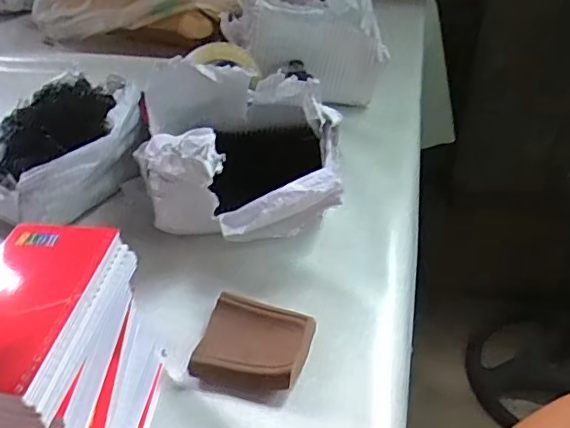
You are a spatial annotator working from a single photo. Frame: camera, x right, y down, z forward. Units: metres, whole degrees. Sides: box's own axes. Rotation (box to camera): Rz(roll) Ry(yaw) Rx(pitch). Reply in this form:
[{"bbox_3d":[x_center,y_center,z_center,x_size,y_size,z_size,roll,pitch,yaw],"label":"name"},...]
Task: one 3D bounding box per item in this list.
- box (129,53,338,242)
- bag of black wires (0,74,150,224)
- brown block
[{"bbox_3d":[-0.047,-0.056,0.587,0.200,0.127,0.213,-10,41,-8],"label":"box"},{"bbox_3d":[-0.241,-0.066,0.616,0.125,0.112,0.189,27,49,31],"label":"bag of black wires"},{"bbox_3d":[-0.023,0.109,0.476,0.090,0.021,0.087,7,41,11],"label":"brown block"}]

